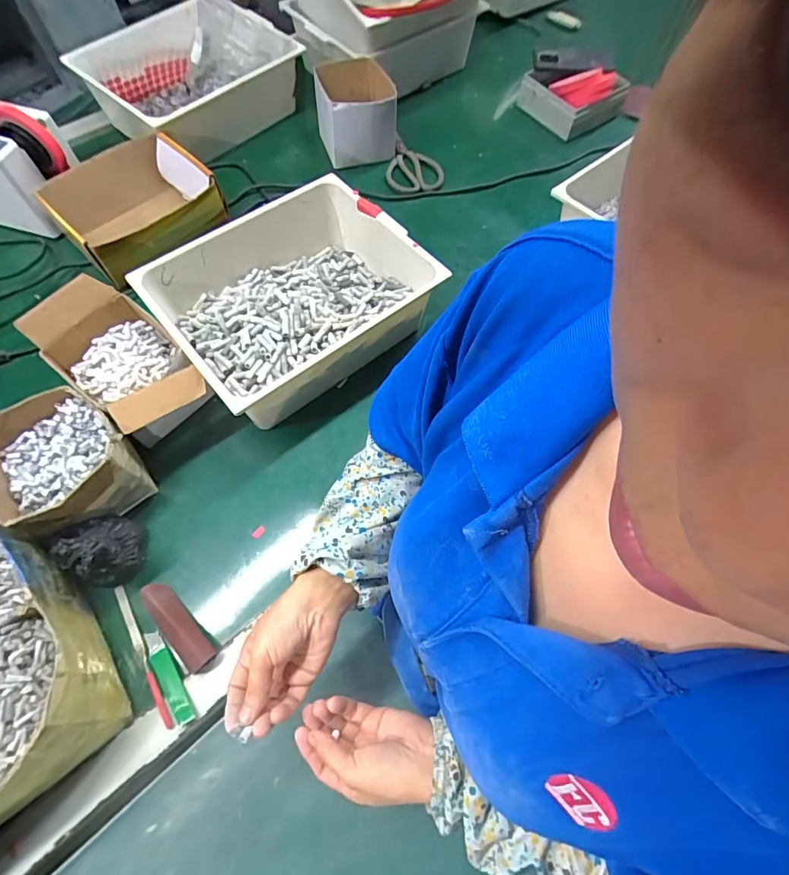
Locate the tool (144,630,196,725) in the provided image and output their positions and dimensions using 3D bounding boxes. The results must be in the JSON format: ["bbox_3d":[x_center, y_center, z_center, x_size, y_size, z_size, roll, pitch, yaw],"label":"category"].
[{"bbox_3d":[-0.257,0.271,0.519,0.022,0.017,0.110,-34,70,-18],"label":"tool"}]

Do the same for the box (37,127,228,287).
[{"bbox_3d":[-0.435,-0.382,0.794,0.229,0.126,0.196,-41,73,-20],"label":"box"}]

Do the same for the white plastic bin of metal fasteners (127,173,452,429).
[{"bbox_3d":[-0.146,-0.208,0.688,0.359,0.120,0.287,-36,71,-19],"label":"white plastic bin of metal fasteners"}]

